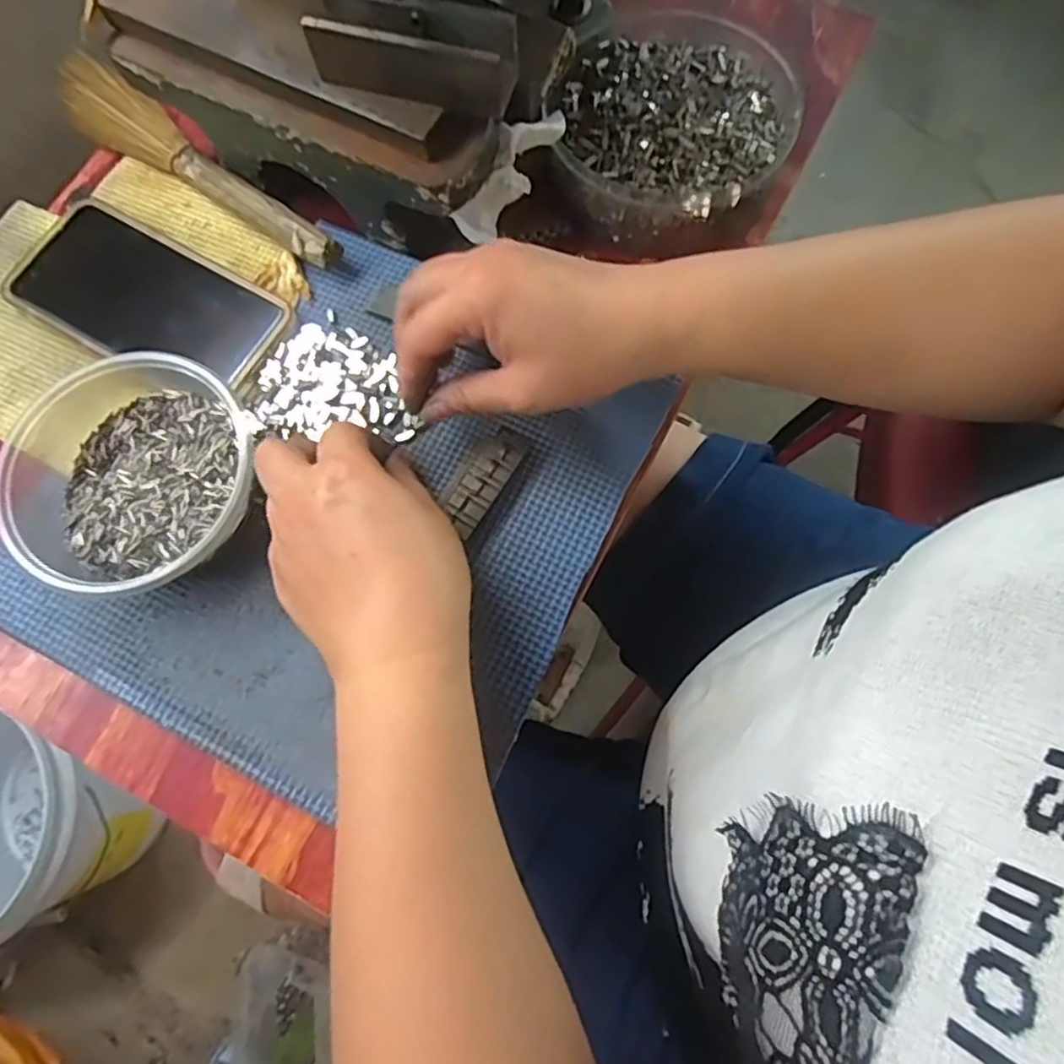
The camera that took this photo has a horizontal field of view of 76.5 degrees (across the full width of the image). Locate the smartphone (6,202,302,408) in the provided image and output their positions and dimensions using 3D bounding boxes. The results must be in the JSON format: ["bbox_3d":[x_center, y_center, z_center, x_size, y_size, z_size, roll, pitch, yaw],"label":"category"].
[{"bbox_3d":[-0.209,-0.127,0.369,0.153,0.012,0.075,28,76,10],"label":"smartphone"}]

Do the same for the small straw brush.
[{"bbox_3d":[-0.200,-0.216,0.390,0.234,0.024,0.035,37,78,12],"label":"small straw brush"}]

